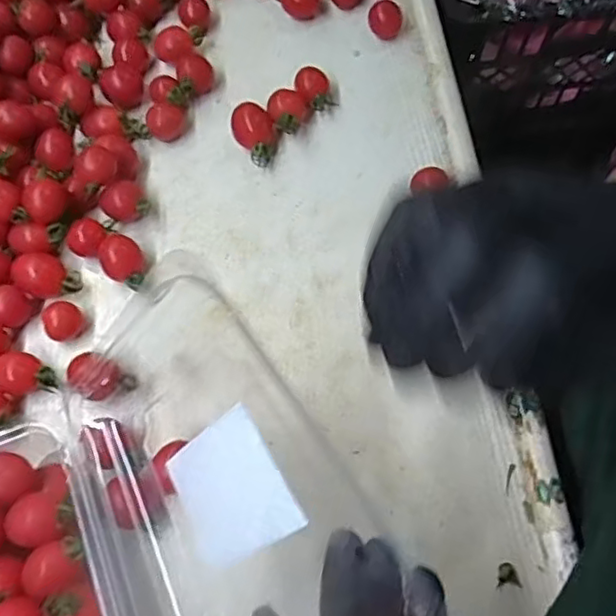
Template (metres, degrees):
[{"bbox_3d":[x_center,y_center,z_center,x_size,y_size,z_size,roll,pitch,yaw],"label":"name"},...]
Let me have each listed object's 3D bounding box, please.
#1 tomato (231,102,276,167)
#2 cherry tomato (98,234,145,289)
[{"bbox_3d":[-0.040,-0.128,0.473,0.030,0.026,0.041,-8,67,-1],"label":"tomato"},{"bbox_3d":[-0.127,-0.032,0.436,0.028,0.023,0.034,-26,69,-8],"label":"cherry tomato"}]

